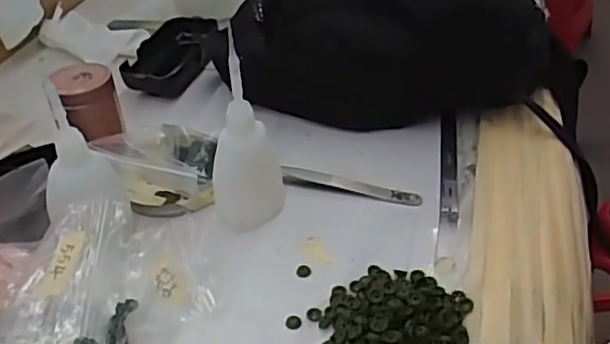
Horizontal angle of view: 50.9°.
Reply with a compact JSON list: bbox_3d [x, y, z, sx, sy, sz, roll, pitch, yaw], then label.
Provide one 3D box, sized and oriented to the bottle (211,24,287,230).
[{"bbox_3d":[-0.036,-0.023,0.384,0.042,0.105,0.053,-5,38,-3],"label":"bottle"}]

